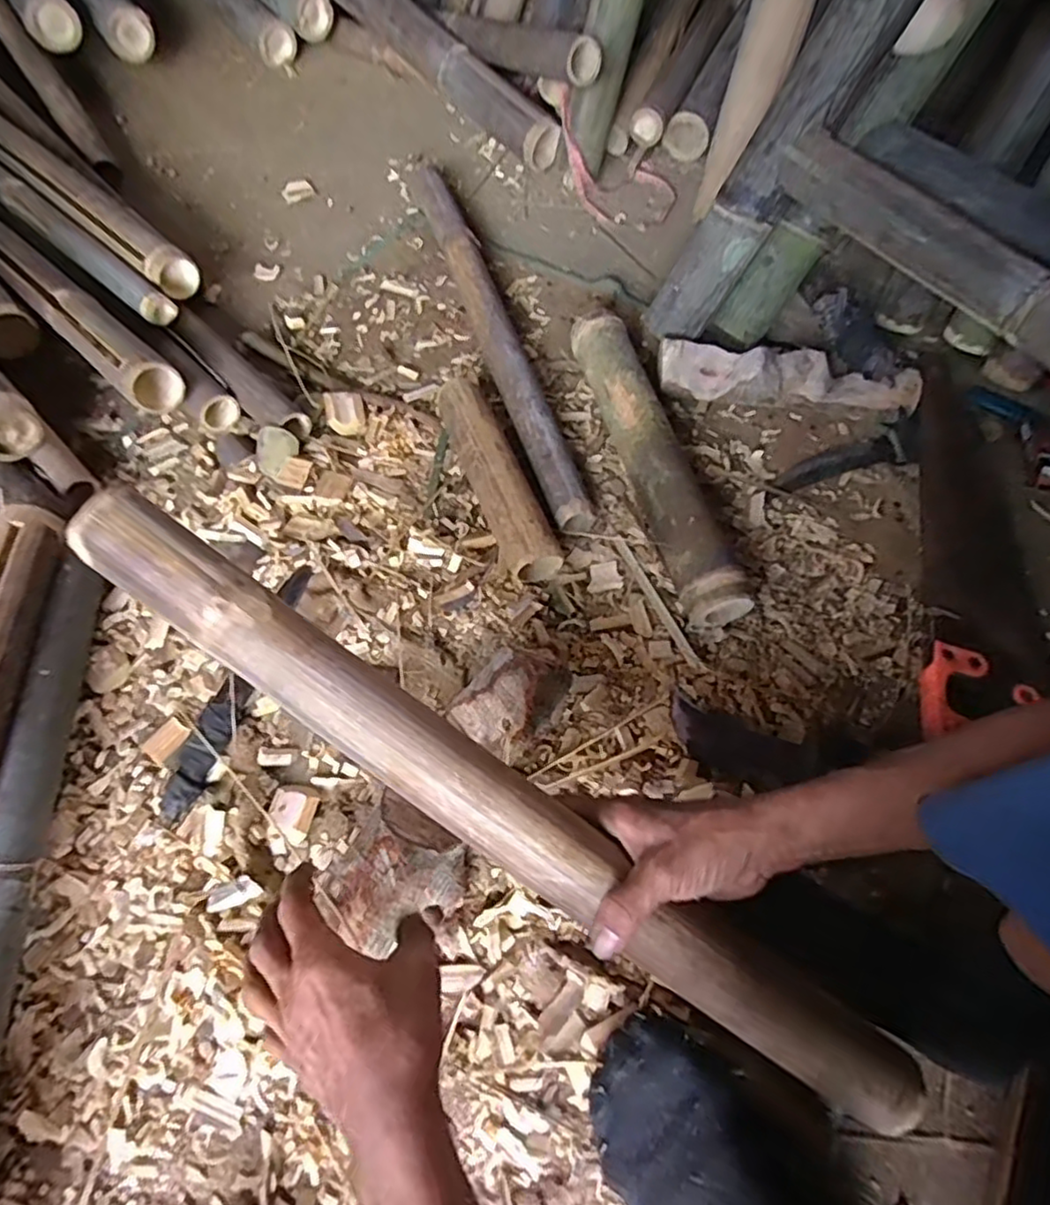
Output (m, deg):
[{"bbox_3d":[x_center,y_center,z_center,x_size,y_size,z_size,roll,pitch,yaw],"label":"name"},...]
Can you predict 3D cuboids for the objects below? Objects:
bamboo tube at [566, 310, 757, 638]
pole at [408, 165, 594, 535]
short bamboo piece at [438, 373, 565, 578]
[{"bbox_3d":[0.146,-0.170,0.751,0.075,0.068,0.420,-13,64,-8],"label":"bamboo tube"},{"bbox_3d":[-0.043,-0.353,0.851,0.046,0.052,0.651,-16,64,-9],"label":"pole"},{"bbox_3d":[-0.032,-0.138,0.736,0.062,0.060,0.255,-20,65,-11],"label":"short bamboo piece"}]

